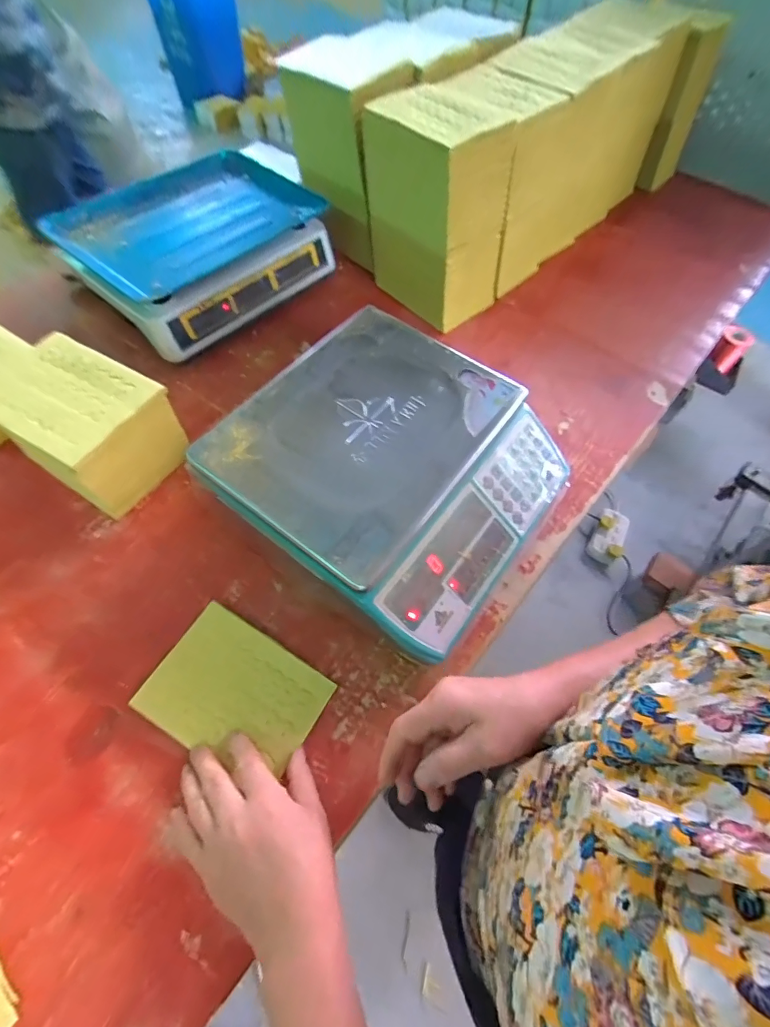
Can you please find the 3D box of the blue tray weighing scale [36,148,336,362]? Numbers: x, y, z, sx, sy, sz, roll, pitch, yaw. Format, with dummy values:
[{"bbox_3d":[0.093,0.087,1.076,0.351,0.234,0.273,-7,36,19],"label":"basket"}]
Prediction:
[{"bbox_3d":[-0.276,-0.394,0.635,0.261,0.097,0.317,39,67,17],"label":"blue tray weighing scale"}]

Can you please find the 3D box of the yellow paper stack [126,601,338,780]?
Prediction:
[{"bbox_3d":[-0.143,0.171,0.407,0.156,0.009,0.114,29,64,13],"label":"yellow paper stack"}]

